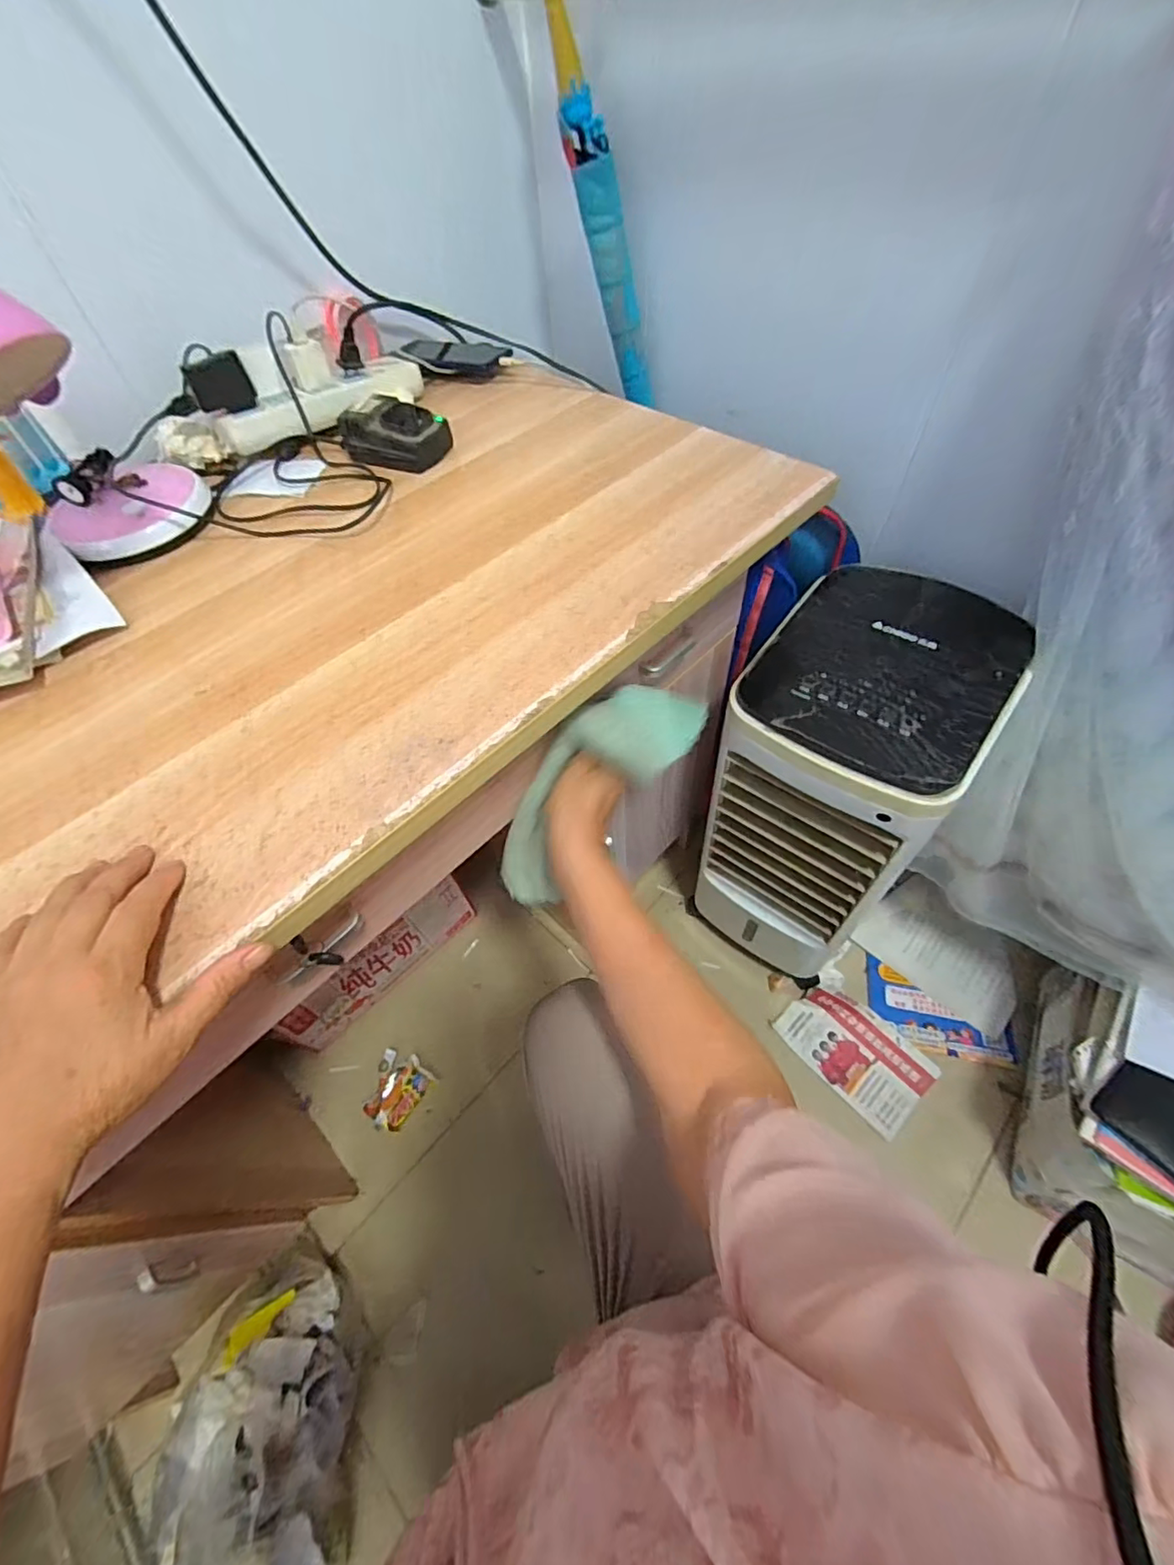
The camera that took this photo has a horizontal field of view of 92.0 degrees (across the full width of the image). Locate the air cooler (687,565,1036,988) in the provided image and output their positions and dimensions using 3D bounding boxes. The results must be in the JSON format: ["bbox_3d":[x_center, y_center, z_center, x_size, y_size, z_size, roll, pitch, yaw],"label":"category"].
[{"bbox_3d":[0.321,0.025,0.785,0.233,0.536,0.264,29,63,23],"label":"air cooler"}]

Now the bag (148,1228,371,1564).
[{"bbox_3d":[-0.375,0.719,0.665,0.186,0.148,0.280,-10,55,-2],"label":"bag"}]

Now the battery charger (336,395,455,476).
[{"bbox_3d":[-0.199,-0.364,0.592,0.095,0.043,0.082,31,63,24],"label":"battery charger"}]

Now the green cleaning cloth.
[{"bbox_3d":[-0.004,0.007,0.492,0.231,0.059,0.076,-49,57,17],"label":"green cleaning cloth"}]

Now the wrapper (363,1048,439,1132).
[{"bbox_3d":[-0.303,0.479,0.887,0.088,0.025,0.101,31,63,23],"label":"wrapper"}]

